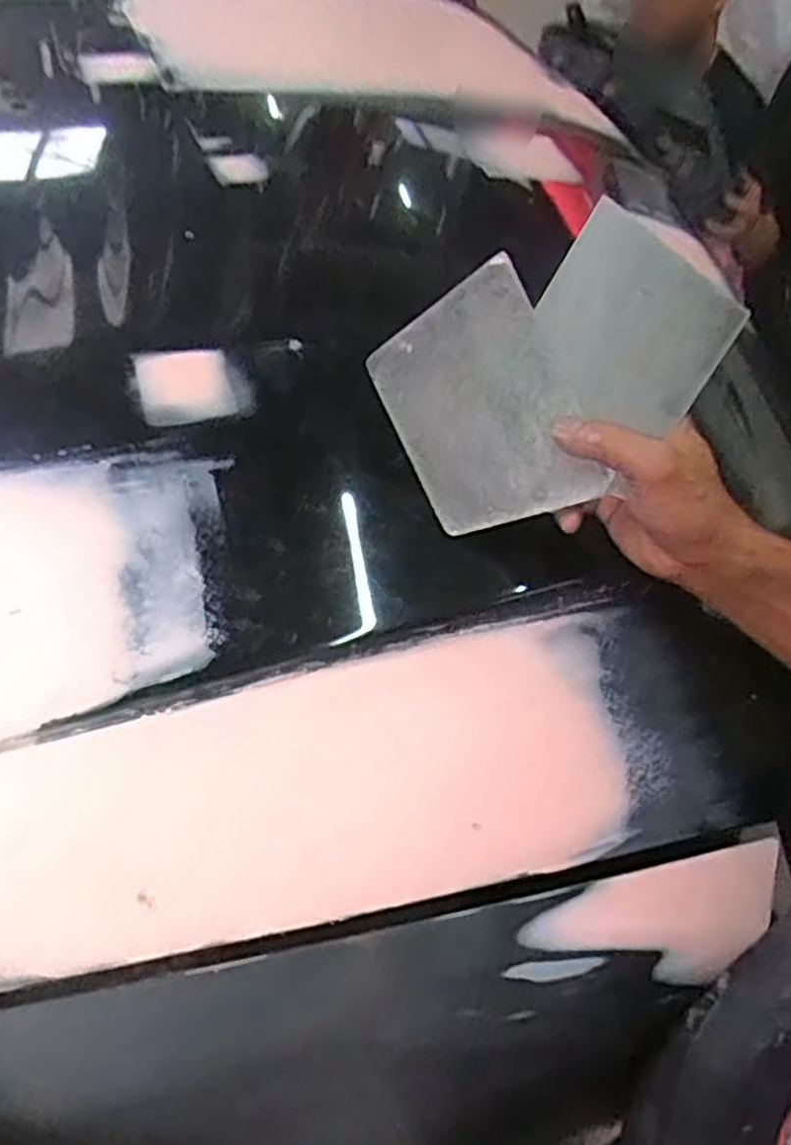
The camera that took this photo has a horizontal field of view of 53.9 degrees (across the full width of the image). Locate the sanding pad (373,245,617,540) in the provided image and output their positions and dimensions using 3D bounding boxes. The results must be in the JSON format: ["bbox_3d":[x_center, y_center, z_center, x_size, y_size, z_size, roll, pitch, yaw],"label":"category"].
[{"bbox_3d":[0.048,-0.092,0.435,0.095,0.004,0.132,-26,88,12],"label":"sanding pad"}]

